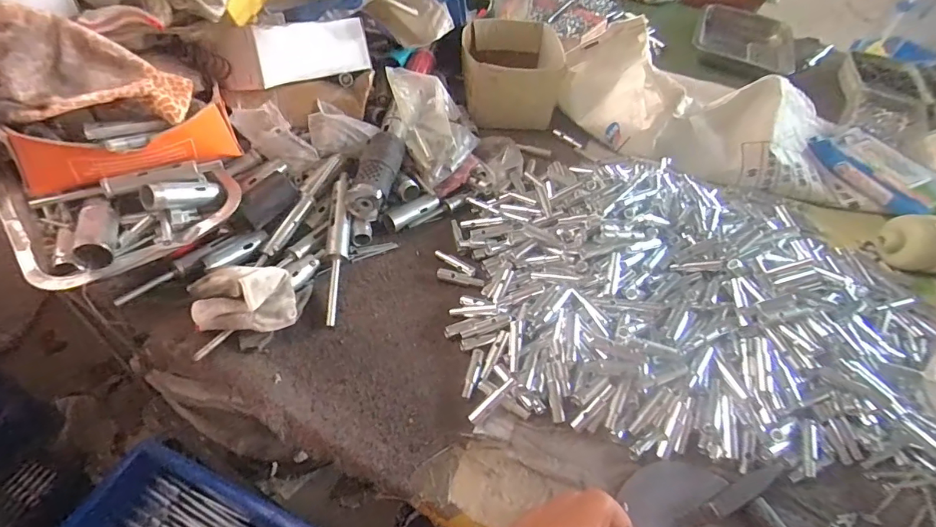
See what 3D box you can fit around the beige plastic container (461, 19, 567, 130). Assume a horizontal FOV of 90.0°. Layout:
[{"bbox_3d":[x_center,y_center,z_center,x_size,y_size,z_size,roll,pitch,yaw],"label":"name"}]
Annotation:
[{"bbox_3d":[0.061,-0.296,0.729,0.142,0.090,0.157,1,49,-6],"label":"beige plastic container"}]

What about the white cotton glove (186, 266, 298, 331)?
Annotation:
[{"bbox_3d":[-0.203,0.035,0.424,0.088,0.056,0.051,-6,50,-12],"label":"white cotton glove"}]

